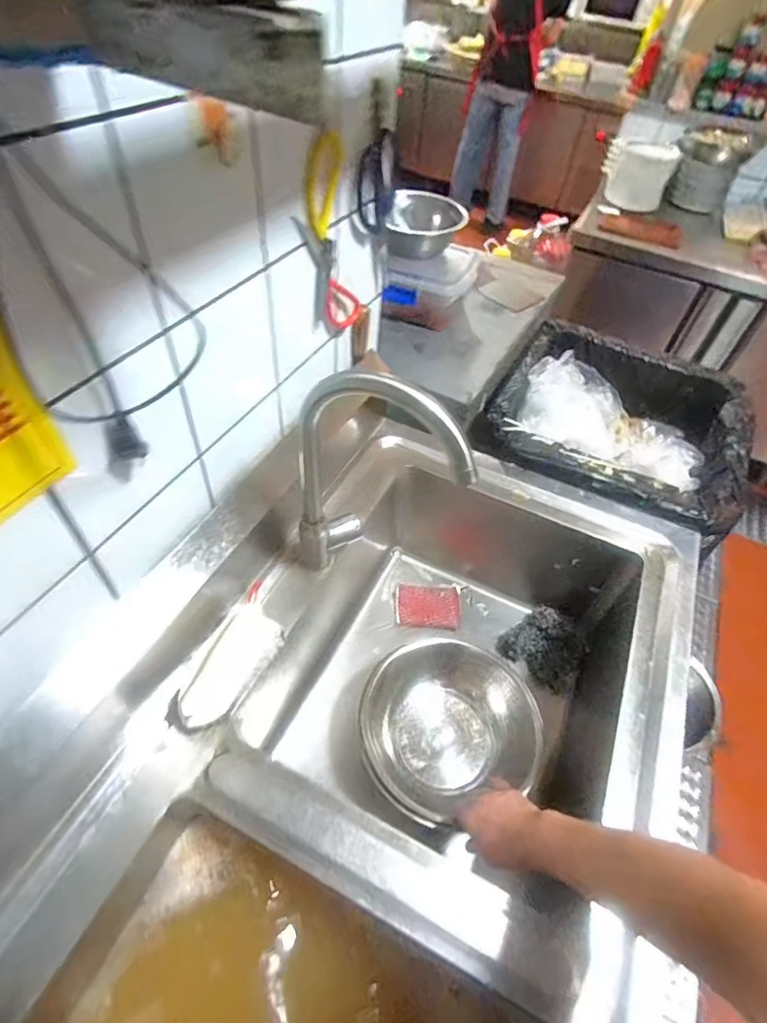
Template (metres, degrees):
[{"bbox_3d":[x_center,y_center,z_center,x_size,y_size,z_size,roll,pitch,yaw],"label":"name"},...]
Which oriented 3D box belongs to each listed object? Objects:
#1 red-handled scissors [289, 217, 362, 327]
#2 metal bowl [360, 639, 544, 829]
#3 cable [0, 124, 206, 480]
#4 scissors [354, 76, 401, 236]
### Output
[{"bbox_3d":[-0.070,-0.295,0.639,0.013,0.196,0.056,28,86,17],"label":"red-handled scissors"},{"bbox_3d":[0.091,0.315,0.754,0.261,0.084,0.238,3,50,-4],"label":"metal bowl"},{"bbox_3d":[-0.204,-0.151,0.374,0.028,0.271,0.172,15,50,6],"label":"cable"},{"bbox_3d":[-0.006,-0.432,0.622,0.023,0.153,0.102,19,51,9],"label":"scissors"}]

